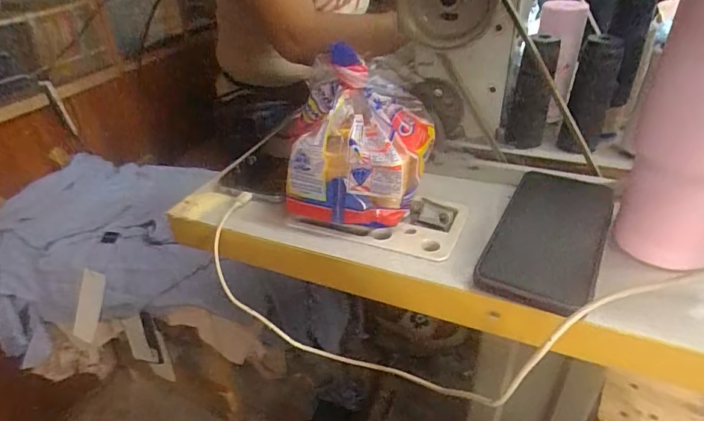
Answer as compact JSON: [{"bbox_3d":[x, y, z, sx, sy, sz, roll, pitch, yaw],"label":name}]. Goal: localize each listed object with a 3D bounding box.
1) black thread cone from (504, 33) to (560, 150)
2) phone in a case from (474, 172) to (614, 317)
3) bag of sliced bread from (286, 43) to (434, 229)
[{"bbox_3d":[0.192,-0.125,0.499,0.044,0.120,0.039,12,37,19],"label":"black thread cone"},{"bbox_3d":[0.160,0.019,0.373,0.079,0.019,0.162,17,39,26],"label":"phone in a case"},{"bbox_3d":[0.004,-0.066,0.412,0.125,0.114,0.113,8,36,15],"label":"bag of sliced bread"}]

